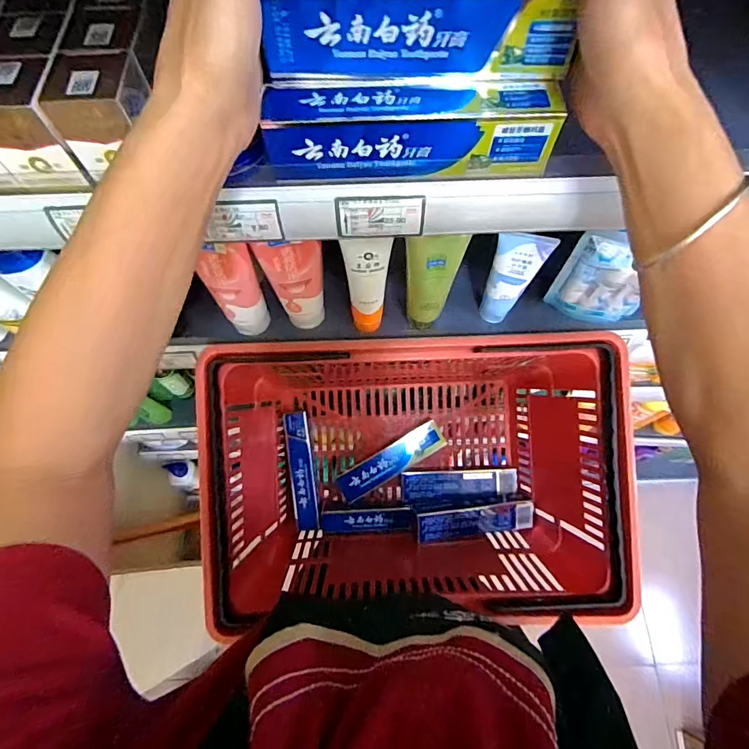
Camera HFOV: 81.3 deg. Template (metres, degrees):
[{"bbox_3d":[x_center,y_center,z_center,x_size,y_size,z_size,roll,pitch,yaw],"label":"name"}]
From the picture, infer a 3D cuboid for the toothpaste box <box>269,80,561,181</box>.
[{"bbox_3d":[0.022,-0.164,0.283,0.180,0.046,0.052,0,69,1],"label":"toothpaste box"}]

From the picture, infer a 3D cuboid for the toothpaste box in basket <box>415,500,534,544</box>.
[{"bbox_3d":[0.152,0.218,0.649,0.178,0.035,0.043,-7,69,-3],"label":"toothpaste box in basket"}]

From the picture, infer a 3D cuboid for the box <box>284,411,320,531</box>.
[{"bbox_3d":[-0.112,0.150,0.686,0.037,0.036,0.179,-7,87,-3],"label":"box"}]

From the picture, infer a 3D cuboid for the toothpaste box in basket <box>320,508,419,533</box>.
[{"bbox_3d":[-0.010,0.223,0.665,0.144,0.029,0.033,-1,69,0],"label":"toothpaste box in basket"}]

